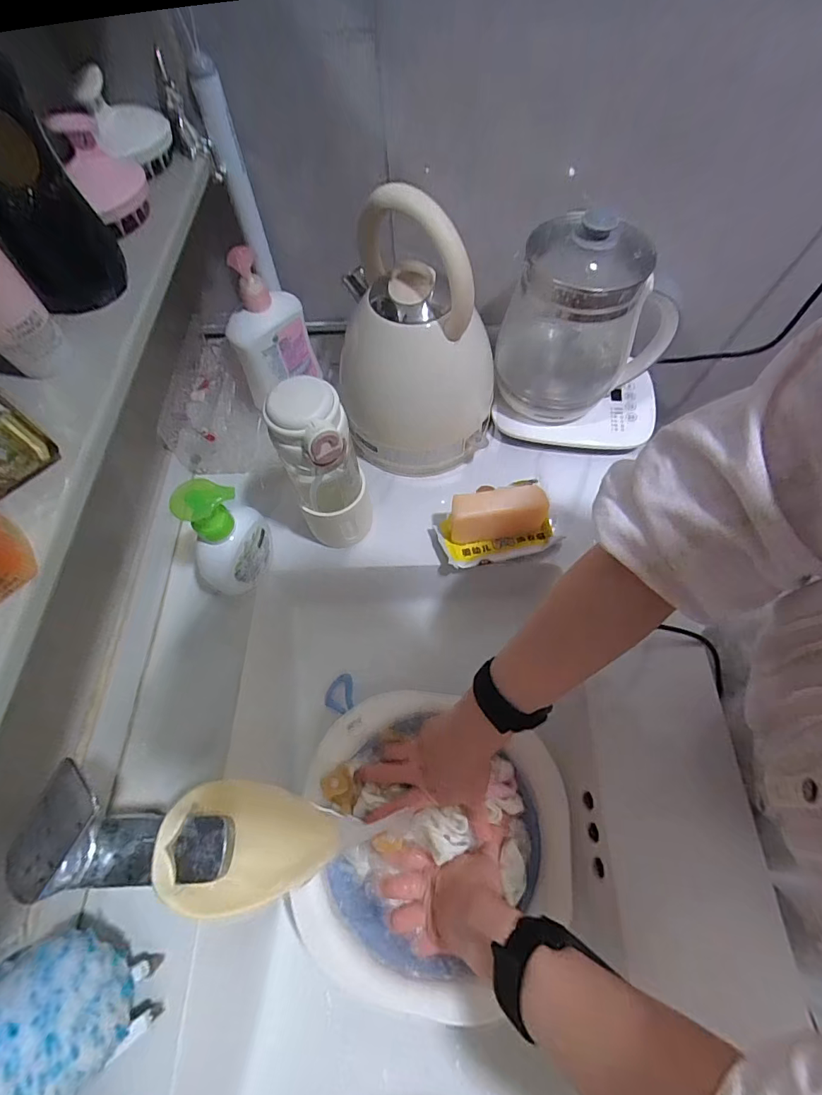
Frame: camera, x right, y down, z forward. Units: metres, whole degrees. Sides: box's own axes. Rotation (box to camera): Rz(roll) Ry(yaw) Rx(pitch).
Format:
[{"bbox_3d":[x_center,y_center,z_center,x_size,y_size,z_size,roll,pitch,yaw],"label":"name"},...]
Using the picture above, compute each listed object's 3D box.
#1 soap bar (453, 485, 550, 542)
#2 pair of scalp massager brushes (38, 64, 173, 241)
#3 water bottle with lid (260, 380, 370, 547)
[{"bbox_3d":[0.097,-0.035,0.517,0.103,0.062,0.033,-6,63,-1],"label":"soap bar"},{"bbox_3d":[-0.233,-0.313,0.364,0.050,0.063,0.115,-3,63,1],"label":"pair of scalp massager brushes"},{"bbox_3d":[-0.086,-0.071,0.461,0.068,0.199,0.064,-1,63,2],"label":"water bottle with lid"}]

